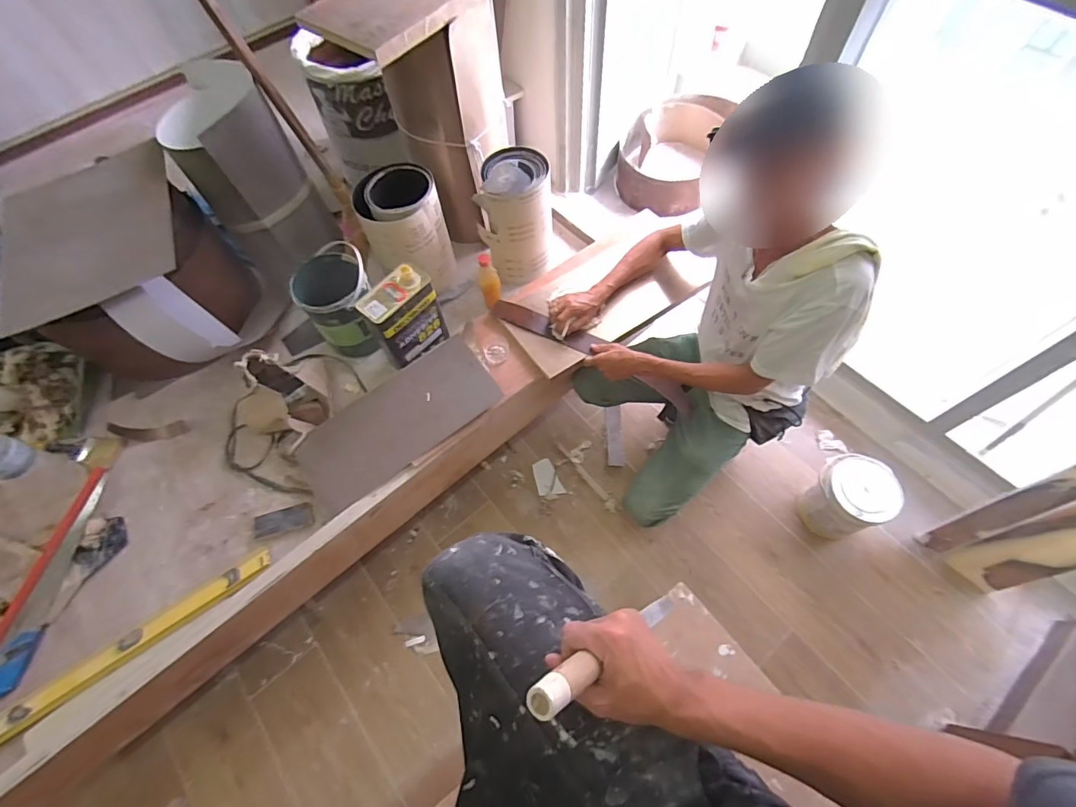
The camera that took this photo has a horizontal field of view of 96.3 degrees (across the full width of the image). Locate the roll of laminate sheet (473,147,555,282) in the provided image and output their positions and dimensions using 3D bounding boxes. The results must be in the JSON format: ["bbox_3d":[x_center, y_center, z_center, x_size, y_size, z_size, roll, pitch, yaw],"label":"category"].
[{"bbox_3d":[-0.055,-0.448,1.186,0.177,0.285,0.141,-15,63,-5],"label":"roll of laminate sheet"}]

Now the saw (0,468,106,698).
[{"bbox_3d":[-1.041,0.378,1.023,0.110,0.031,0.478,8,64,8],"label":"saw"}]

